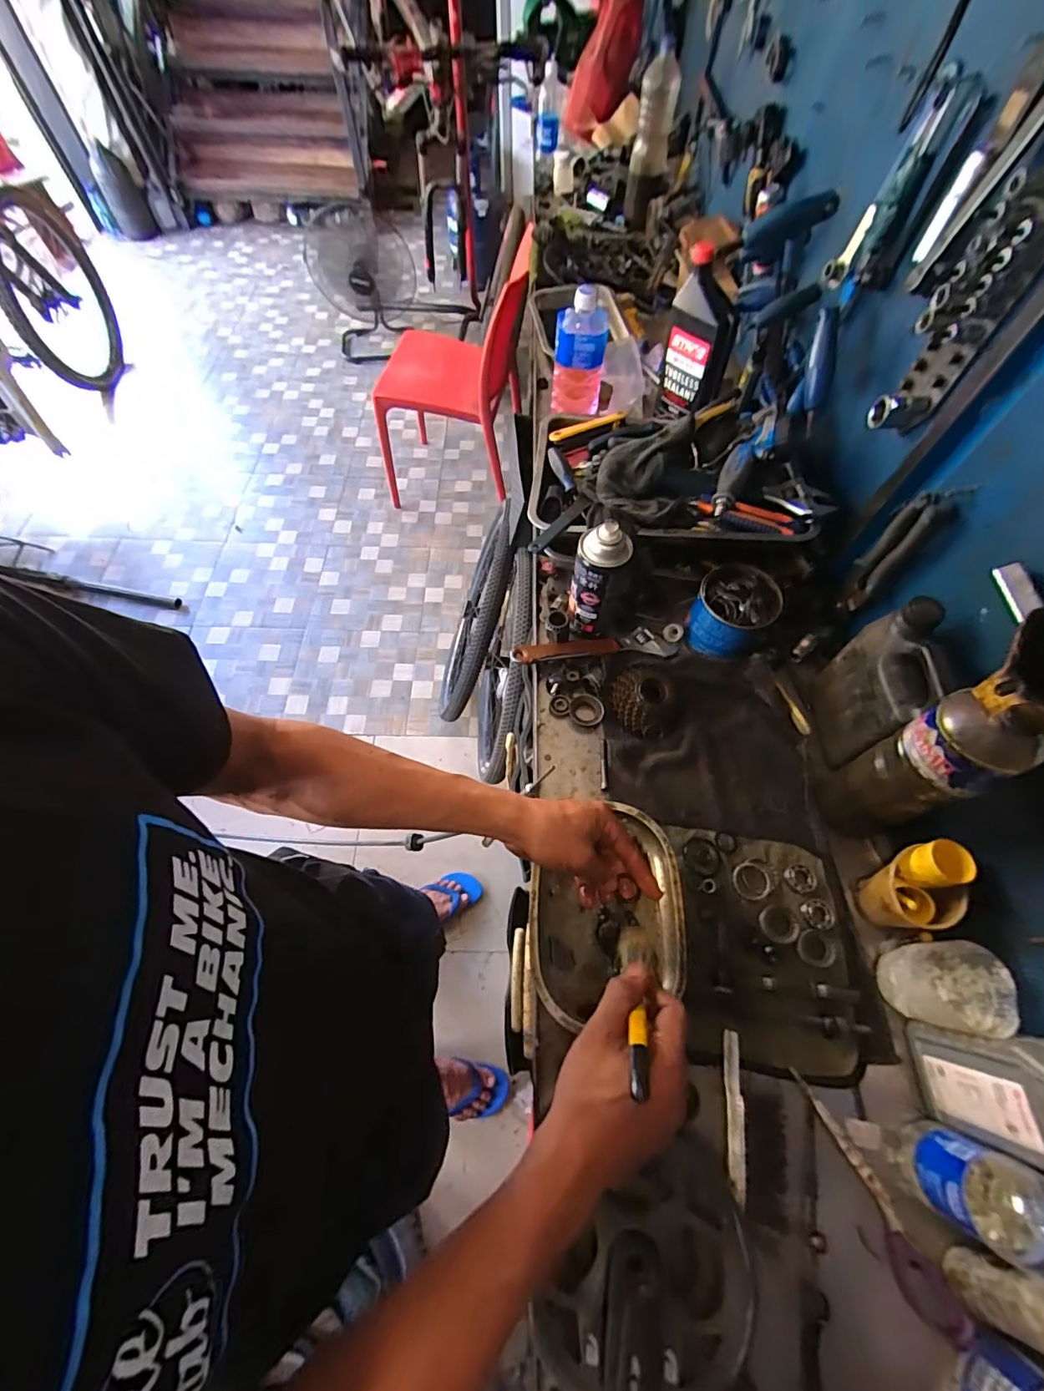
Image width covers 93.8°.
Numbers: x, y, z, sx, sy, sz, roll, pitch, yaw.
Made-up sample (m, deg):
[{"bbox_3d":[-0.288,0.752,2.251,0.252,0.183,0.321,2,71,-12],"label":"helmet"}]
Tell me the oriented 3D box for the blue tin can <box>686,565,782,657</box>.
[{"bbox_3d":[0.281,-0.112,0.659,0.095,0.095,0.099,1,62,-1],"label":"blue tin can"}]

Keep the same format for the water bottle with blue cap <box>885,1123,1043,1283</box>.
[{"bbox_3d":[0.365,0.387,0.371,0.062,0.166,0.061,26,65,12],"label":"water bottle with blue cap"}]

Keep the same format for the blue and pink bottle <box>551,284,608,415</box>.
[{"bbox_3d":[0.096,-0.570,0.809,0.083,0.168,0.092,8,62,3],"label":"blue and pink bottle"}]

